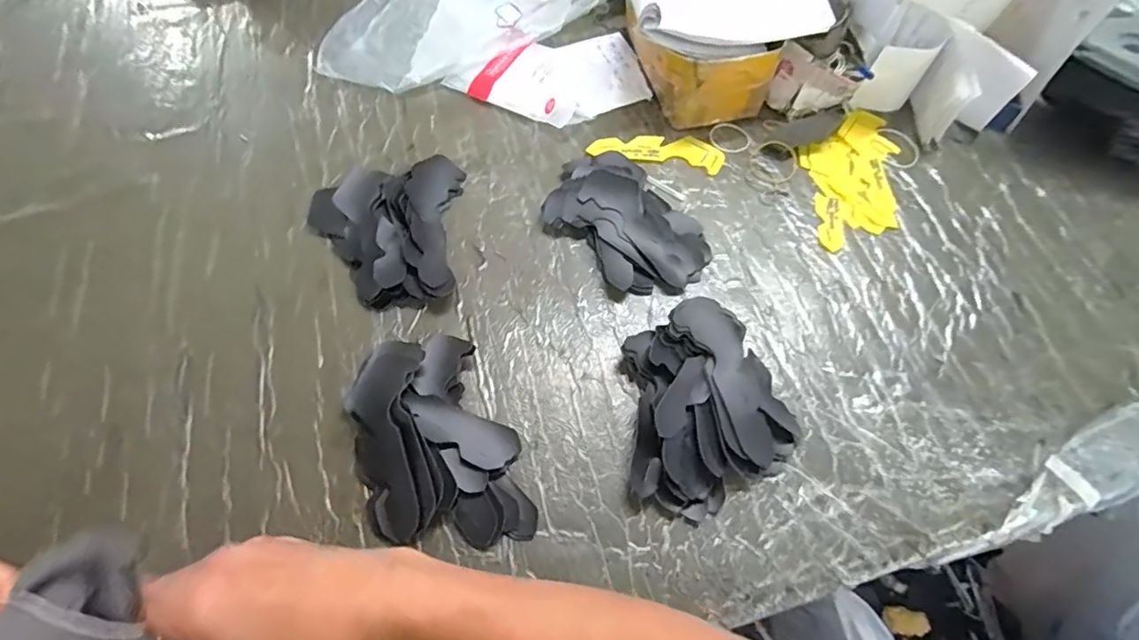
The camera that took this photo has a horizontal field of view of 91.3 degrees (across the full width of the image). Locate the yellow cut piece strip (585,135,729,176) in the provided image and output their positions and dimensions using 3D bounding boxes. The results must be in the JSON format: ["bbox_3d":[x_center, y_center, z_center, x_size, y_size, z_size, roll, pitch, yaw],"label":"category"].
[{"bbox_3d":[0.098,-0.192,0.624,0.147,0.006,0.046,9,63,3],"label":"yellow cut piece strip"}]

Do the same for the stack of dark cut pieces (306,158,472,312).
[{"bbox_3d":[-0.174,-0.088,0.542,0.149,0.035,0.158,-14,64,-8],"label":"stack of dark cut pieces"}]

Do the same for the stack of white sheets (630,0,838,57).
[{"bbox_3d":[0.165,-0.327,0.584,0.210,0.037,0.103,0,64,-2],"label":"stack of white sheets"}]

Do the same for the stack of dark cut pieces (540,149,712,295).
[{"bbox_3d":[0.054,-0.102,0.559,0.116,0.032,0.175,-34,68,-17],"label":"stack of dark cut pieces"}]

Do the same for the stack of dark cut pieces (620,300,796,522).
[{"bbox_3d":[0.107,0.068,0.470,0.143,0.026,0.164,-18,64,-11],"label":"stack of dark cut pieces"}]

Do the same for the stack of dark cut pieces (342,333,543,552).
[{"bbox_3d":[-0.109,0.099,0.447,0.125,0.039,0.176,-16,64,-10],"label":"stack of dark cut pieces"}]

